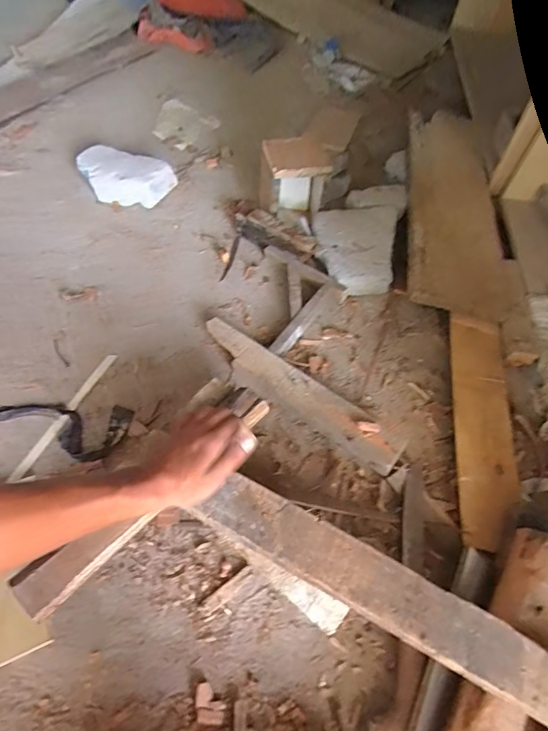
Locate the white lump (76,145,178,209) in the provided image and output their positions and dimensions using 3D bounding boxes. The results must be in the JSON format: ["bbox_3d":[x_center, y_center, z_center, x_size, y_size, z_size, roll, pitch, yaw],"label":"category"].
[{"bbox_3d":[-0.352,-0.444,1.009,0.212,0.082,0.116,12,57,6],"label":"white lump"}]

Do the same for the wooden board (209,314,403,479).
[{"bbox_3d":[0.031,0.043,0.717,0.388,0.029,0.075,32,76,20],"label":"wooden board"}]

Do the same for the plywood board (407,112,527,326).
[{"bbox_3d":[0.412,-0.389,0.977,0.225,0.027,0.693,13,58,-6],"label":"plywood board"}]

